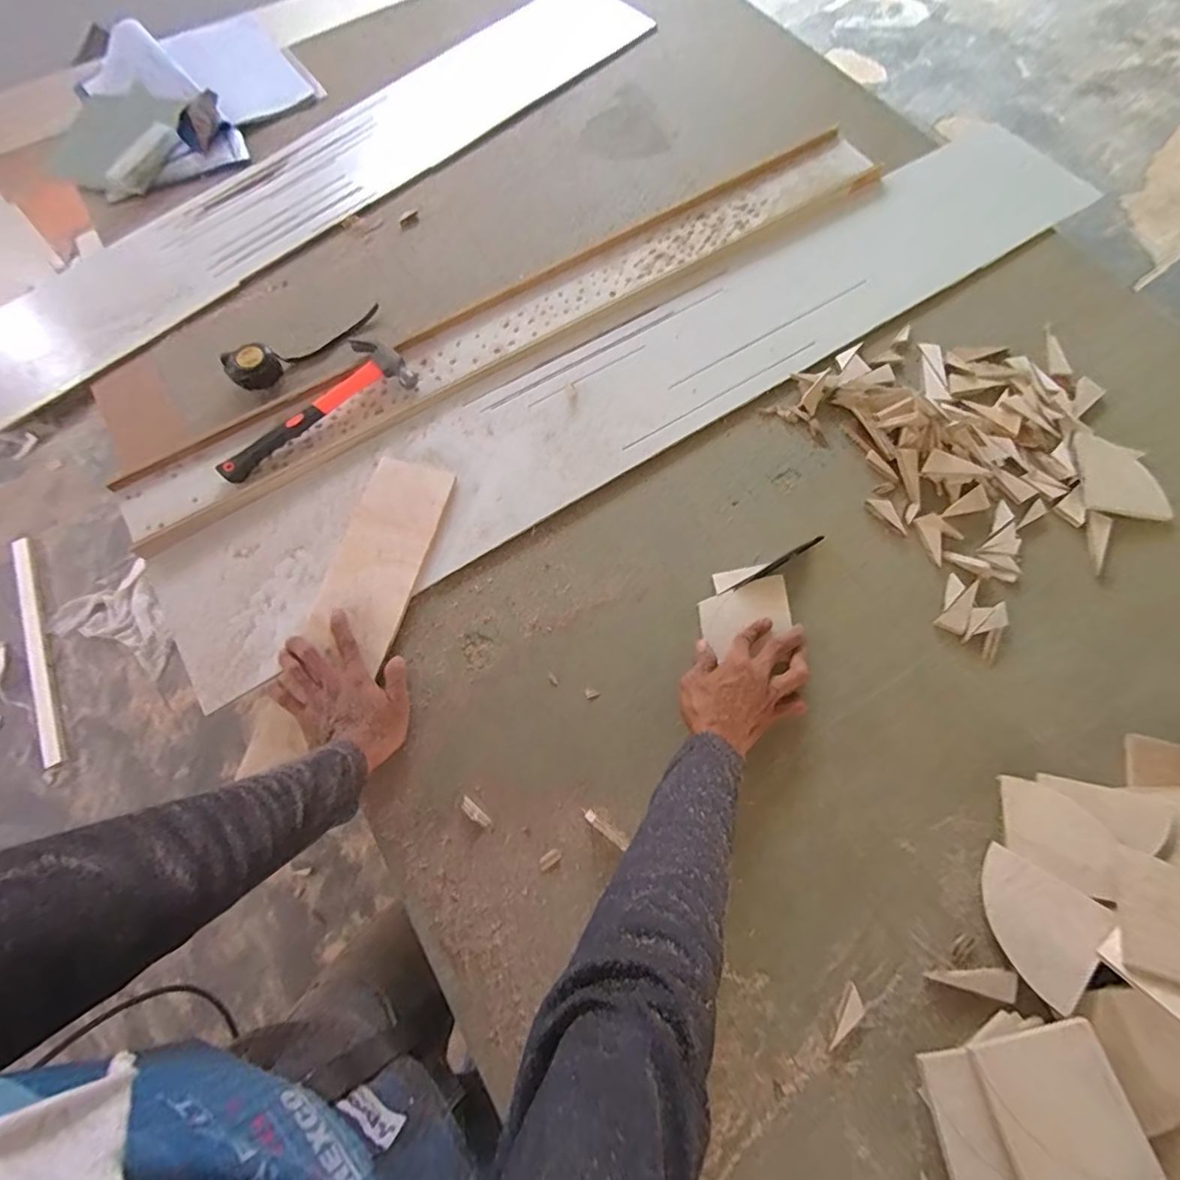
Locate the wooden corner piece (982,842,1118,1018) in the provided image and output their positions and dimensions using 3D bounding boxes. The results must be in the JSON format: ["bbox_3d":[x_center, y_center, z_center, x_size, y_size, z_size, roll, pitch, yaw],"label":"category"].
[{"bbox_3d":[0.402,0.305,0.509,0.095,0.007,0.093,30,85,43],"label":"wooden corner piece"}]

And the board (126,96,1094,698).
[{"bbox_3d":[0.094,-0.303,0.750,1.365,0.016,0.232,-31,74,-8],"label":"board"}]

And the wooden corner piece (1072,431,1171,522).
[{"bbox_3d":[0.638,-0.138,0.675,0.085,0.013,0.110,0,72,2],"label":"wooden corner piece"}]

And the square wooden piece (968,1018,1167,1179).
[{"bbox_3d":[0.369,0.410,0.437,0.100,0.010,0.099,-15,63,2],"label":"square wooden piece"}]

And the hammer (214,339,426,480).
[{"bbox_3d":[-0.368,-0.245,0.731,0.266,0.034,0.106,-36,74,-9],"label":"hammer"}]

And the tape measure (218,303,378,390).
[{"bbox_3d":[-0.394,-0.344,0.773,0.223,0.042,0.051,-32,74,-8],"label":"tape measure"}]

